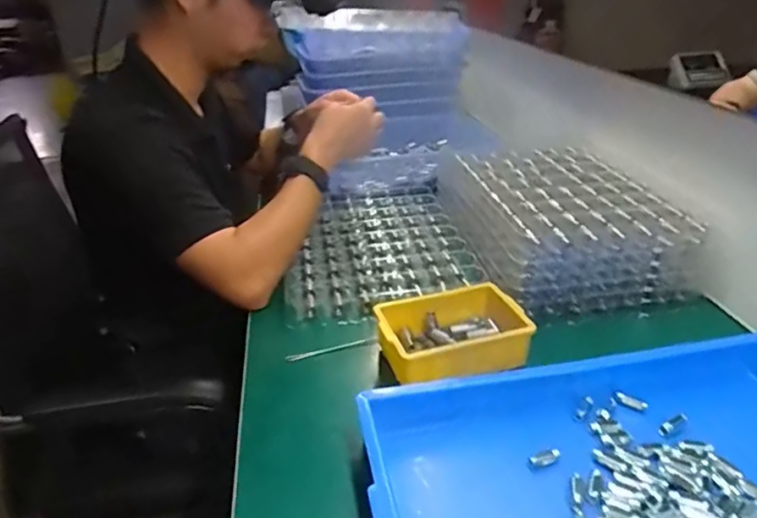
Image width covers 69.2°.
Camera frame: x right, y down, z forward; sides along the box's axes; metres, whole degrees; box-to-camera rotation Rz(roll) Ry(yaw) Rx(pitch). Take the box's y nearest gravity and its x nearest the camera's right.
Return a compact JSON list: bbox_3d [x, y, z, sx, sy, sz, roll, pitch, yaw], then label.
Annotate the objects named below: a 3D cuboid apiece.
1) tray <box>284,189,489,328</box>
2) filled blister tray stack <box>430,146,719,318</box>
[{"bbox_3d":[-0.010,-0.027,0.816,0.252,0.021,0.342,-8,30,-6],"label":"tray"},{"bbox_3d":[0.250,-0.051,0.764,0.239,0.110,0.296,-9,30,-7],"label":"filled blister tray stack"}]

